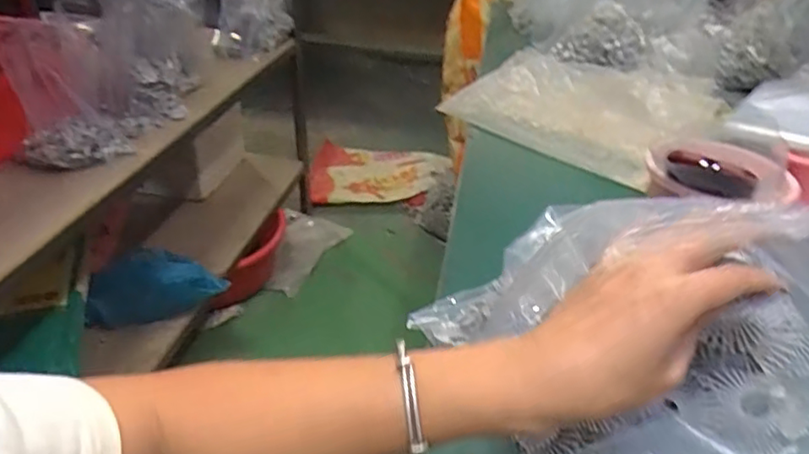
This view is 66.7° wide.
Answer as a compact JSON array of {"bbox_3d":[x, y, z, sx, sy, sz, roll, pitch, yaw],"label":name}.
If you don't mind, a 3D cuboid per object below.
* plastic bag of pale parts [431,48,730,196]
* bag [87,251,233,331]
[{"bbox_3d":[0.273,-0.179,0.933,0.357,0.064,0.297,23,38,28],"label":"plastic bag of pale parts"},{"bbox_3d":[-0.509,0.131,1.279,0.260,0.124,0.107,-2,33,-7],"label":"bag"}]

